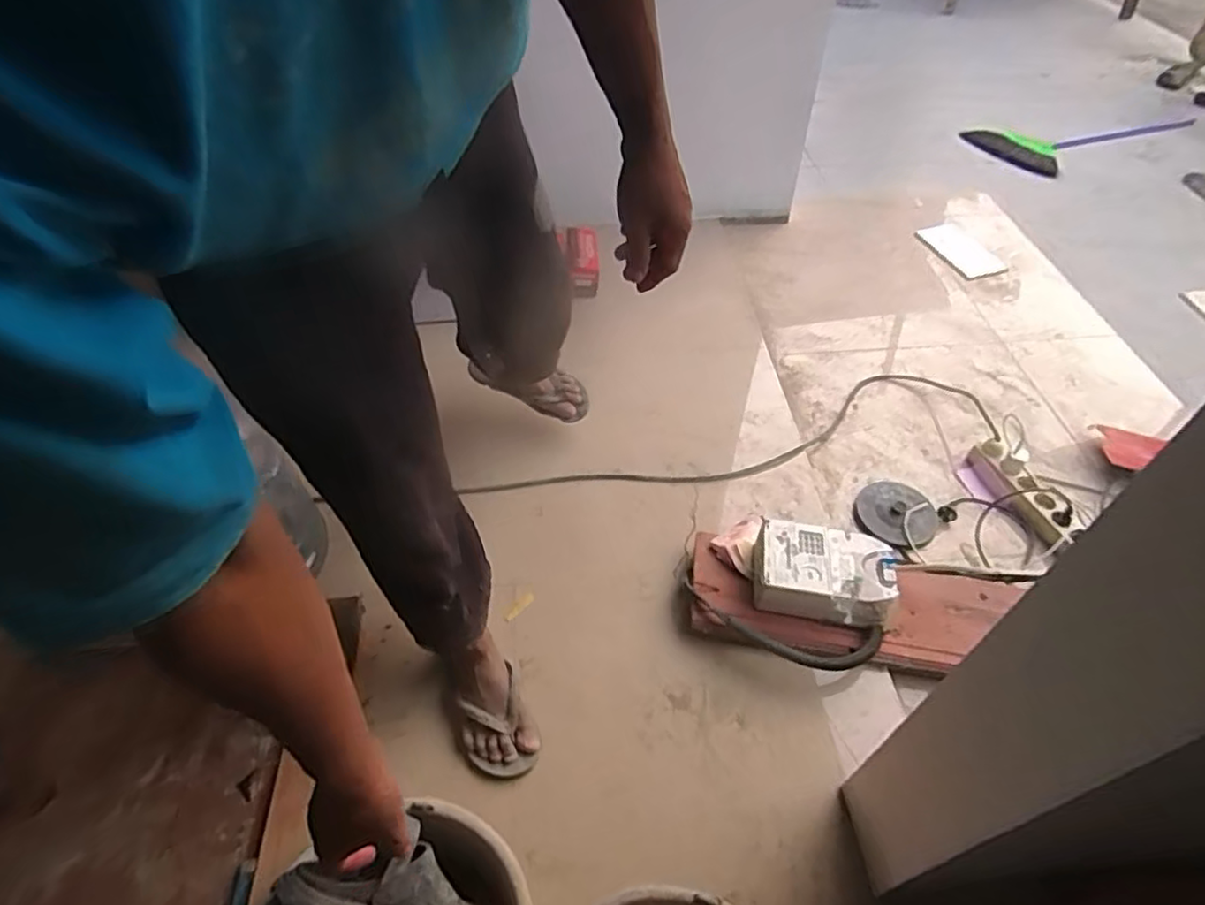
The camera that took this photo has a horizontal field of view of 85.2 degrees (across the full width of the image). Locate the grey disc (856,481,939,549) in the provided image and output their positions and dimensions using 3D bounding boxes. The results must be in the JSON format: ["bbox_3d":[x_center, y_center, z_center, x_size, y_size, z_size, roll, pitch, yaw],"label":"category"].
[{"bbox_3d":[0.553,0.113,1.237,0.143,0.021,0.149,0,48,0],"label":"grey disc"}]

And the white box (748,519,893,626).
[{"bbox_3d":[0.349,0.188,1.050,0.216,0.072,0.144,2,48,2],"label":"white box"}]

